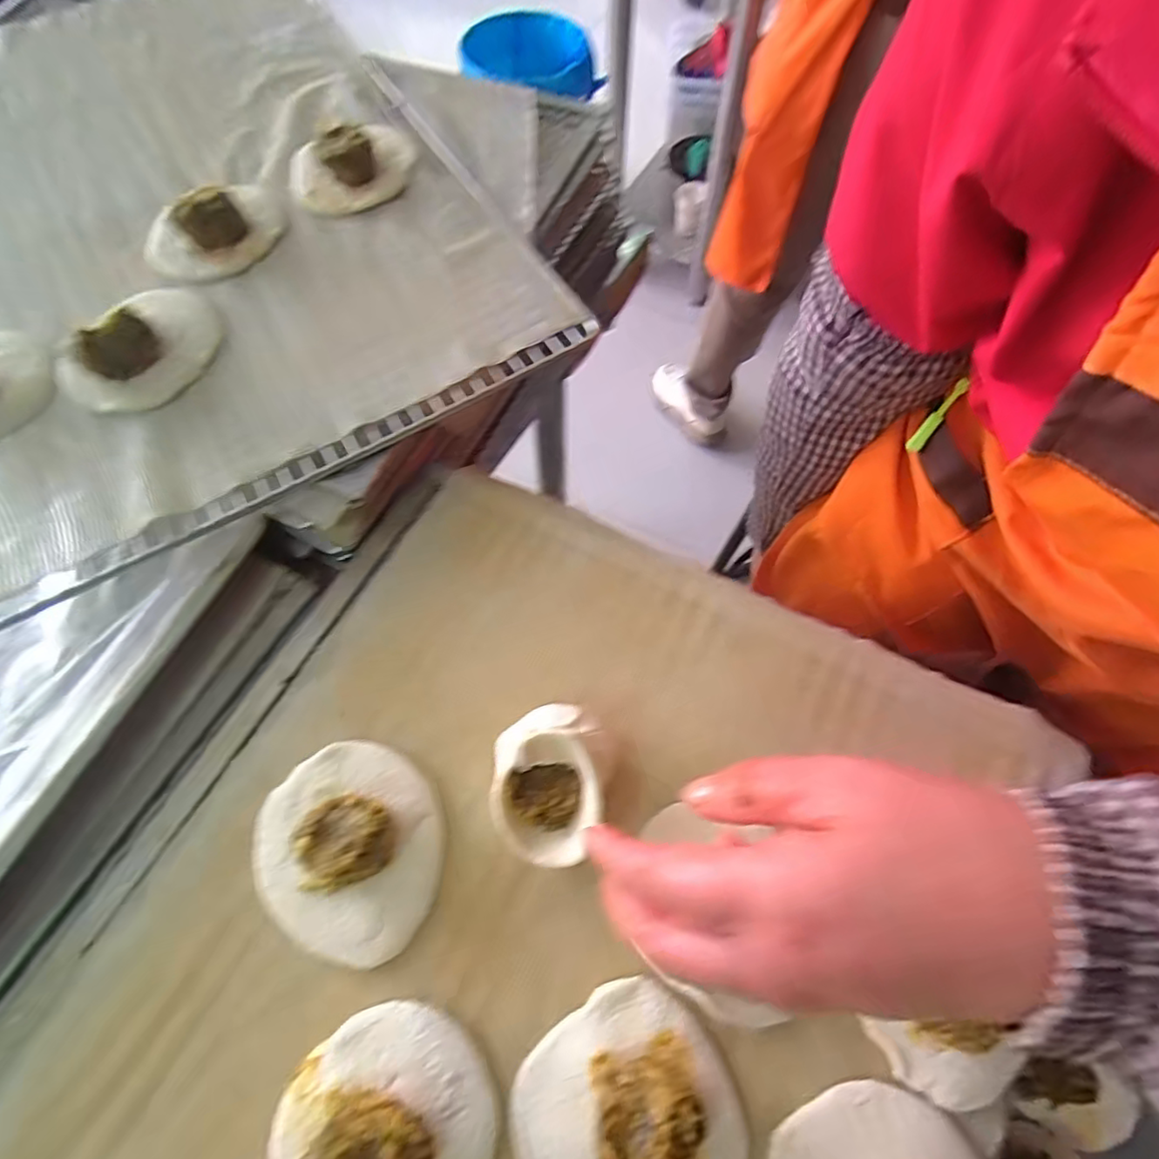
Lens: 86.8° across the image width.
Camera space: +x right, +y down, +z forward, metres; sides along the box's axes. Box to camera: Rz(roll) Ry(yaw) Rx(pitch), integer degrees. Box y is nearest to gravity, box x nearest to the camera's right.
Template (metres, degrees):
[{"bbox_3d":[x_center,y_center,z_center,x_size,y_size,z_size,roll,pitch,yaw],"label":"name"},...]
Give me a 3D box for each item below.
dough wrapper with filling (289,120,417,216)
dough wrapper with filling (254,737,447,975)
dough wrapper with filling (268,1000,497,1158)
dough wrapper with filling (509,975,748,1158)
[{"bbox_3d":[-0.165,-0.306,0.439,0.092,0.033,0.073,-21,67,-9],"label":"dough wrapper with filling"},{"bbox_3d":[-0.115,0.126,0.293,0.094,0.032,0.090,0,66,0],"label":"dough wrapper with filling"},{"bbox_3d":[-0.084,0.229,0.249,0.091,0.032,0.083,0,66,0],"label":"dough wrapper with filling"},{"bbox_3d":[0.024,0.229,0.245,0.091,0.033,0.098,0,66,0],"label":"dough wrapper with filling"}]

